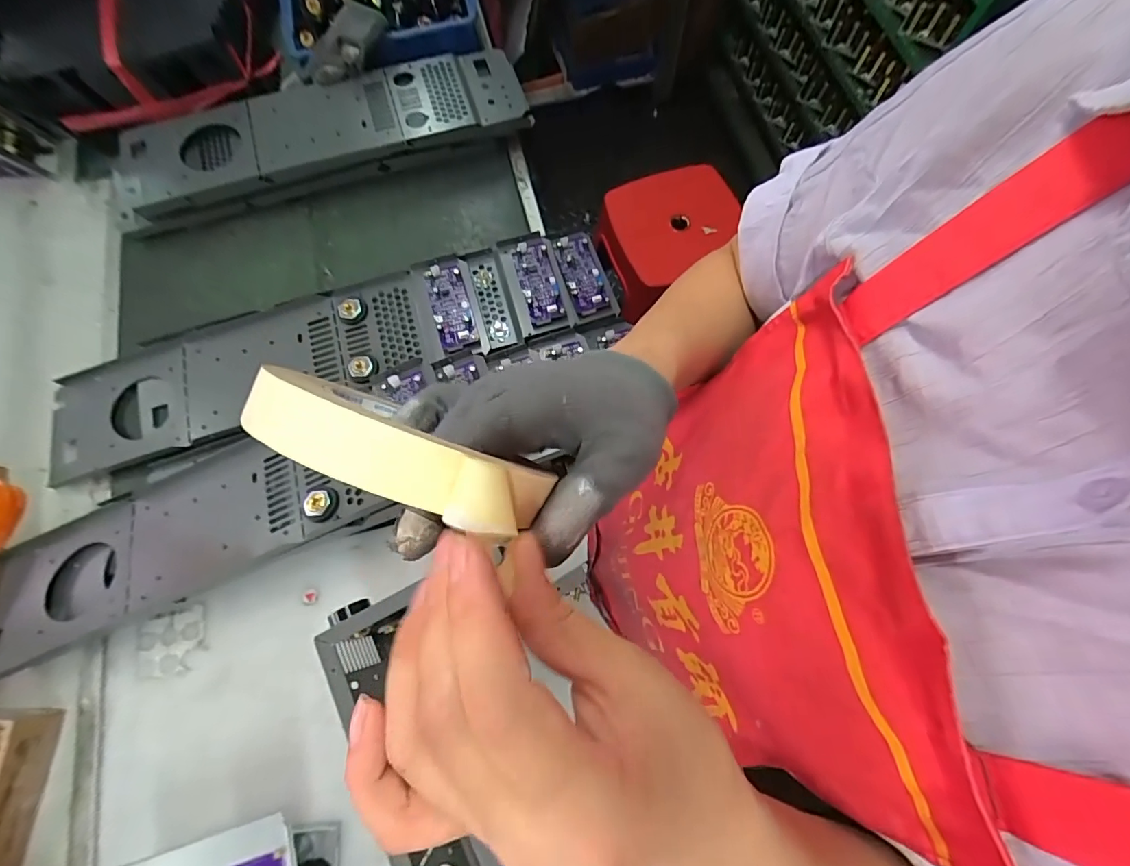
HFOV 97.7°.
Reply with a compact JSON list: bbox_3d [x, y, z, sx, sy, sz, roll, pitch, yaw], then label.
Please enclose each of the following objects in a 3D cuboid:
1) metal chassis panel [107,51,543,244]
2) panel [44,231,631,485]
[{"bbox_3d":[-0.376,-0.457,0.764,0.621,0.067,0.192,-20,72,-6],"label":"metal chassis panel"},{"bbox_3d":[-0.307,-0.112,0.642,0.755,0.050,0.176,-18,70,-2],"label":"panel"}]

